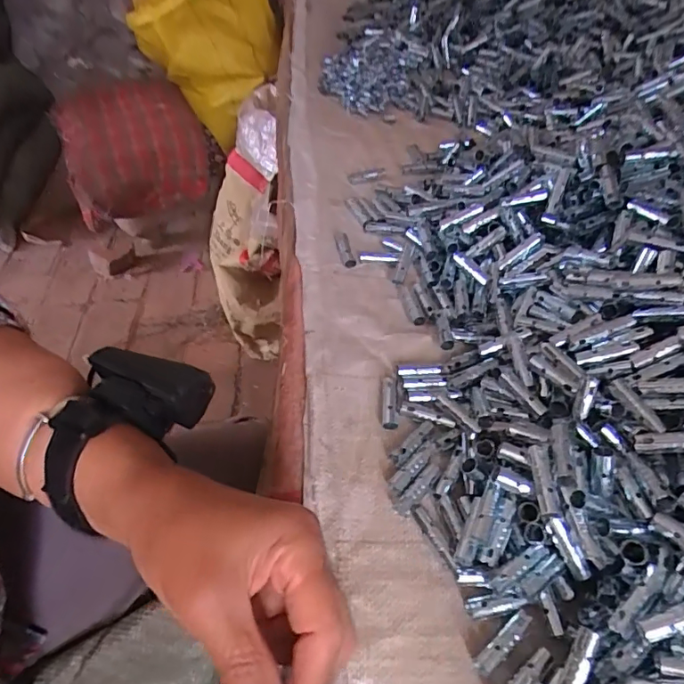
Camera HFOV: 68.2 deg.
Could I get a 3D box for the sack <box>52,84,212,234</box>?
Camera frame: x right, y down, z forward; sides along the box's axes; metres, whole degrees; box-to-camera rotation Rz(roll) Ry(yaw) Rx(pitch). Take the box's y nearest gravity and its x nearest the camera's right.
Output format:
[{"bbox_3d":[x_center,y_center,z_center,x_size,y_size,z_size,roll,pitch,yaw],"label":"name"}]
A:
[{"bbox_3d":[-0.390,-0.362,0.955,0.246,0.166,0.205,-18,52,-13],"label":"sack"}]

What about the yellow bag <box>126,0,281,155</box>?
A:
[{"bbox_3d":[-0.221,-0.525,0.932,0.257,0.282,0.118,-2,51,29],"label":"yellow bag"}]

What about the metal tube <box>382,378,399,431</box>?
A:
[{"bbox_3d":[0.034,0.043,0.359,0.011,0.009,0.038,1,51,4],"label":"metal tube"}]

